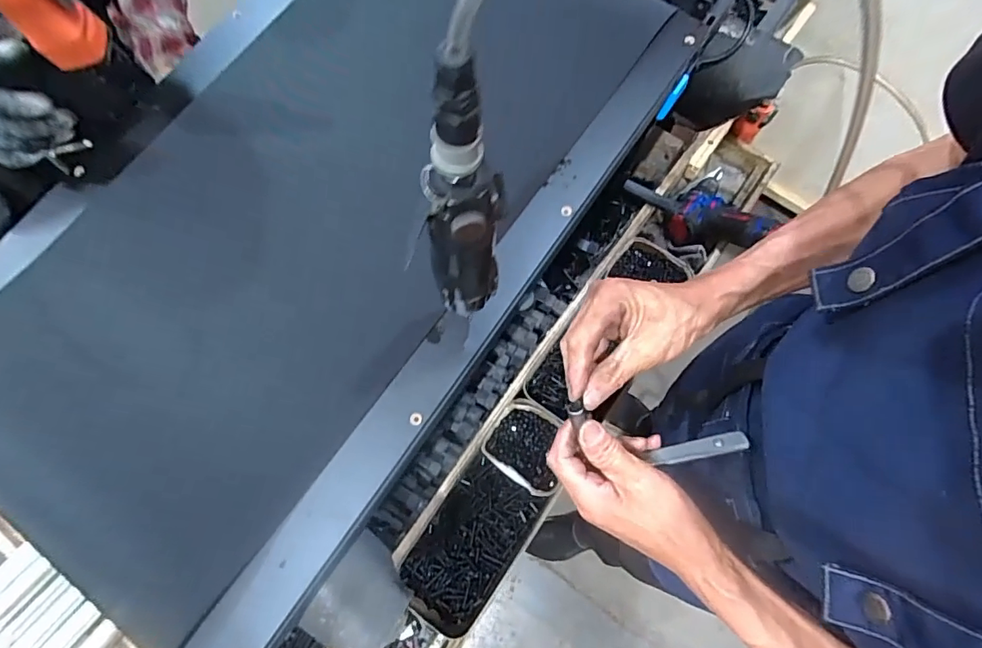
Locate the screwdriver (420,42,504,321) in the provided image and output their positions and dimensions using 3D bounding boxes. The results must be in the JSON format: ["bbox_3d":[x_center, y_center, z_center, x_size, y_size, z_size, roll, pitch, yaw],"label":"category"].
[{"bbox_3d":[-0.018,-0.063,0.307,0.047,0.218,0.050,0,74,1],"label":"screwdriver"}]

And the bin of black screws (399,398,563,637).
[{"bbox_3d":[-0.001,0.273,0.730,0.126,0.057,0.319,34,77,10],"label":"bin of black screws"}]

